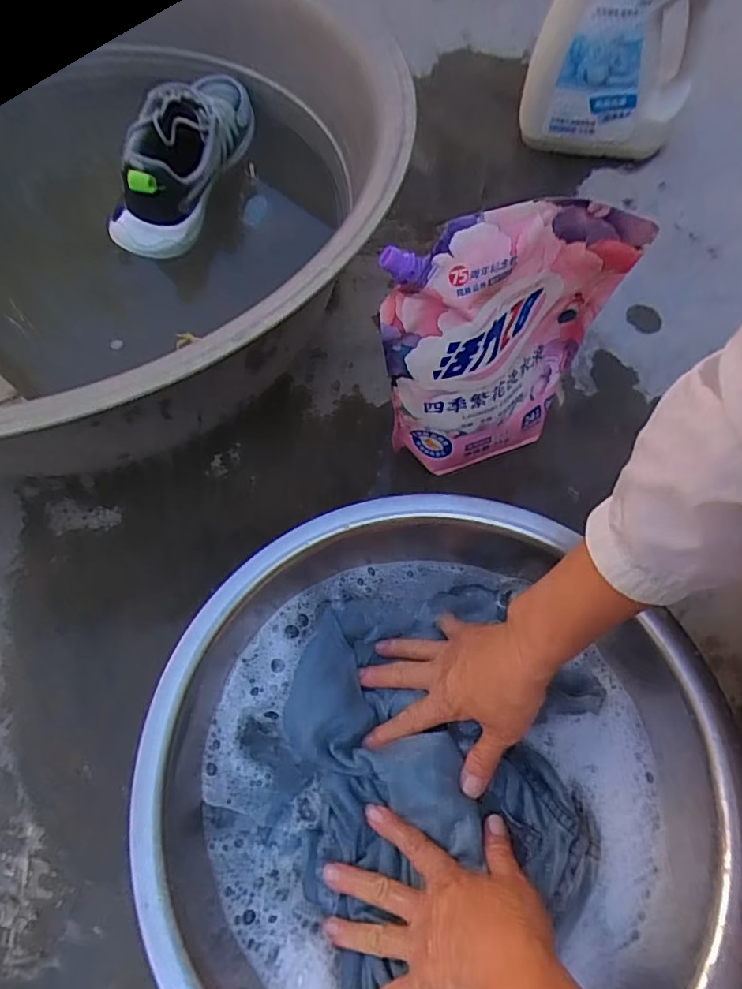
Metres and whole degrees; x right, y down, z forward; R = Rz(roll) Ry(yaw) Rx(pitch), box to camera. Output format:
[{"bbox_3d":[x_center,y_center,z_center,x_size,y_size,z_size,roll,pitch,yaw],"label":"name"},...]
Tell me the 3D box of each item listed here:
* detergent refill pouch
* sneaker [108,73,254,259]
[{"bbox_3d":[0.116,-0.121,0.517,0.204,0.266,0.060,-17,66,-8],"label":"detergent refill pouch"},{"bbox_3d":[-0.216,-0.421,0.677,0.102,0.099,0.286,9,65,5],"label":"sneaker"}]

